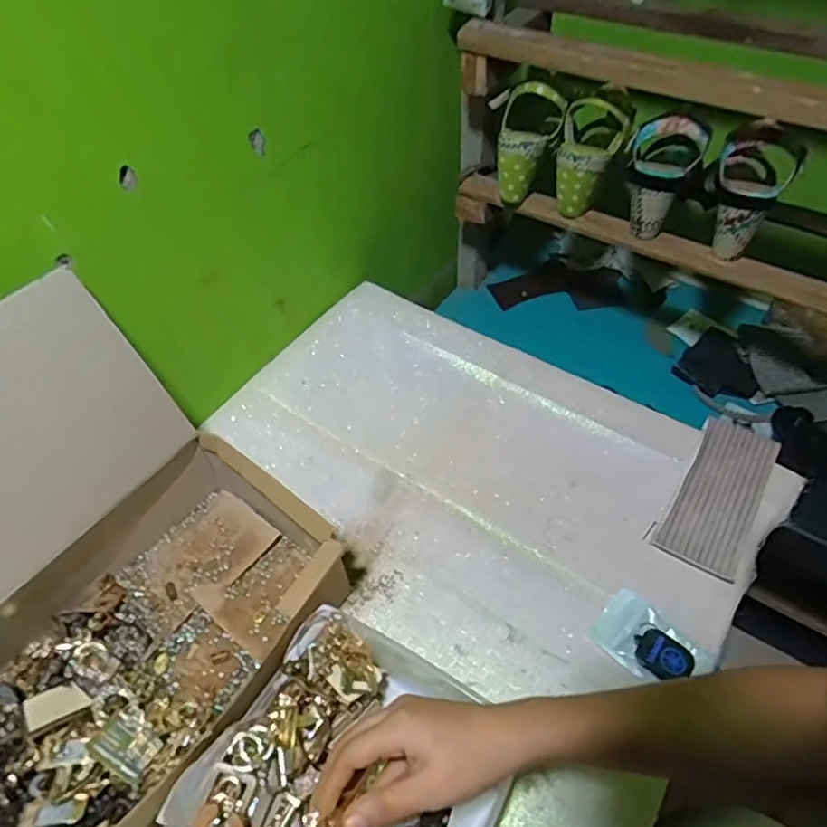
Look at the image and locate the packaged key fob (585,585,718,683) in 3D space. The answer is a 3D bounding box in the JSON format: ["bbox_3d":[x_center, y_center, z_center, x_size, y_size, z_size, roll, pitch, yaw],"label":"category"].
[{"bbox_3d":[0.224,0.218,0.552,0.097,0.014,0.069,37,61,25],"label":"packaged key fob"}]

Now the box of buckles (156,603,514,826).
[{"bbox_3d":[-0.041,0.285,0.460,0.207,0.083,0.197,25,57,18],"label":"box of buckles"}]

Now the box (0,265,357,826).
[{"bbox_3d":[-0.271,0.124,0.462,0.291,0.283,0.325,31,59,22],"label":"box"}]

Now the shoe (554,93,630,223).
[{"bbox_3d":[0.222,-0.324,0.742,0.078,0.128,0.072,13,52,12],"label":"shoe"}]

